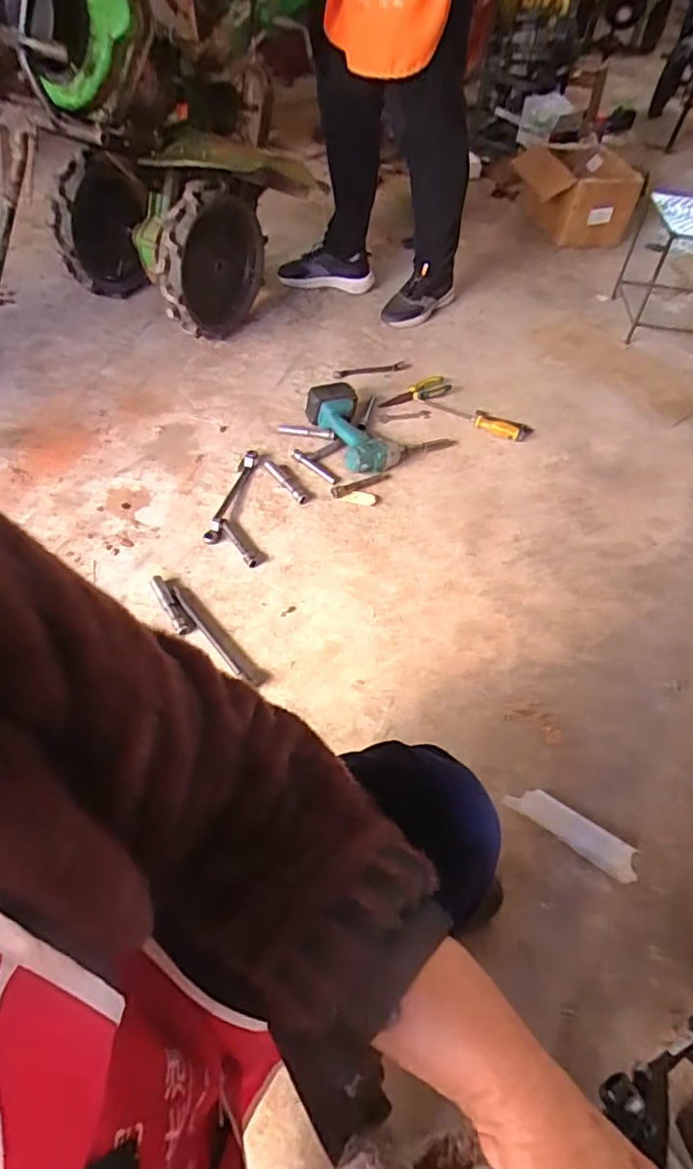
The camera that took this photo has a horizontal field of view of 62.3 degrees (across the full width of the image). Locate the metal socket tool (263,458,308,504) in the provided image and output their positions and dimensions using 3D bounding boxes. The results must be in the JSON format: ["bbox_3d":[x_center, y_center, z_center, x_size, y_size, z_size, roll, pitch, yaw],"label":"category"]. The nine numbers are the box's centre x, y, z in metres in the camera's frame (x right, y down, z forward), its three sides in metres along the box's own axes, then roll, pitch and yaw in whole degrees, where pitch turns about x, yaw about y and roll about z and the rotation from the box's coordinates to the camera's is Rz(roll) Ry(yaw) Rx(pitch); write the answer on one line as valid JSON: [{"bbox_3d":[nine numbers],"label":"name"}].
[{"bbox_3d":[-0.133,-0.218,1.220,0.024,0.022,0.138,-32,60,-27],"label":"metal socket tool"}]

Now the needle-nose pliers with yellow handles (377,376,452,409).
[{"bbox_3d":[0.164,-0.479,1.431,0.185,0.024,0.069,-27,60,-22],"label":"needle-nose pliers with yellow handles"}]

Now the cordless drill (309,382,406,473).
[{"bbox_3d":[0.010,-0.350,1.293,0.127,0.069,0.262,-25,59,-20],"label":"cordless drill"}]

